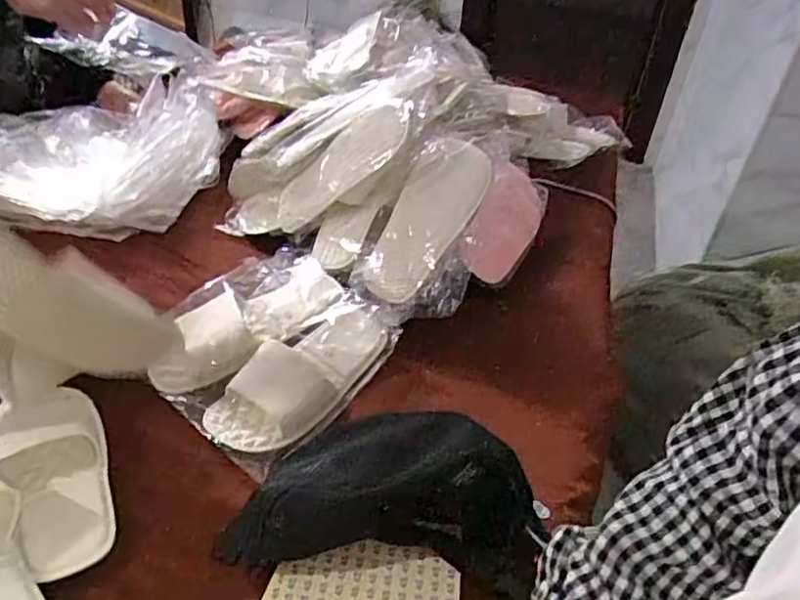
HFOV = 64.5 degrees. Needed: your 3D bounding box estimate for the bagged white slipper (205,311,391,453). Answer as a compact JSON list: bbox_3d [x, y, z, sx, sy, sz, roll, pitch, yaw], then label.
[{"bbox_3d":[-0.103,0.085,0.716,0.097,0.043,0.233,32,47,29],"label":"bagged white slipper"}]

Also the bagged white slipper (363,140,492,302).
[{"bbox_3d":[0.034,-0.106,0.826,0.092,0.037,0.232,33,76,0],"label":"bagged white slipper"}]

